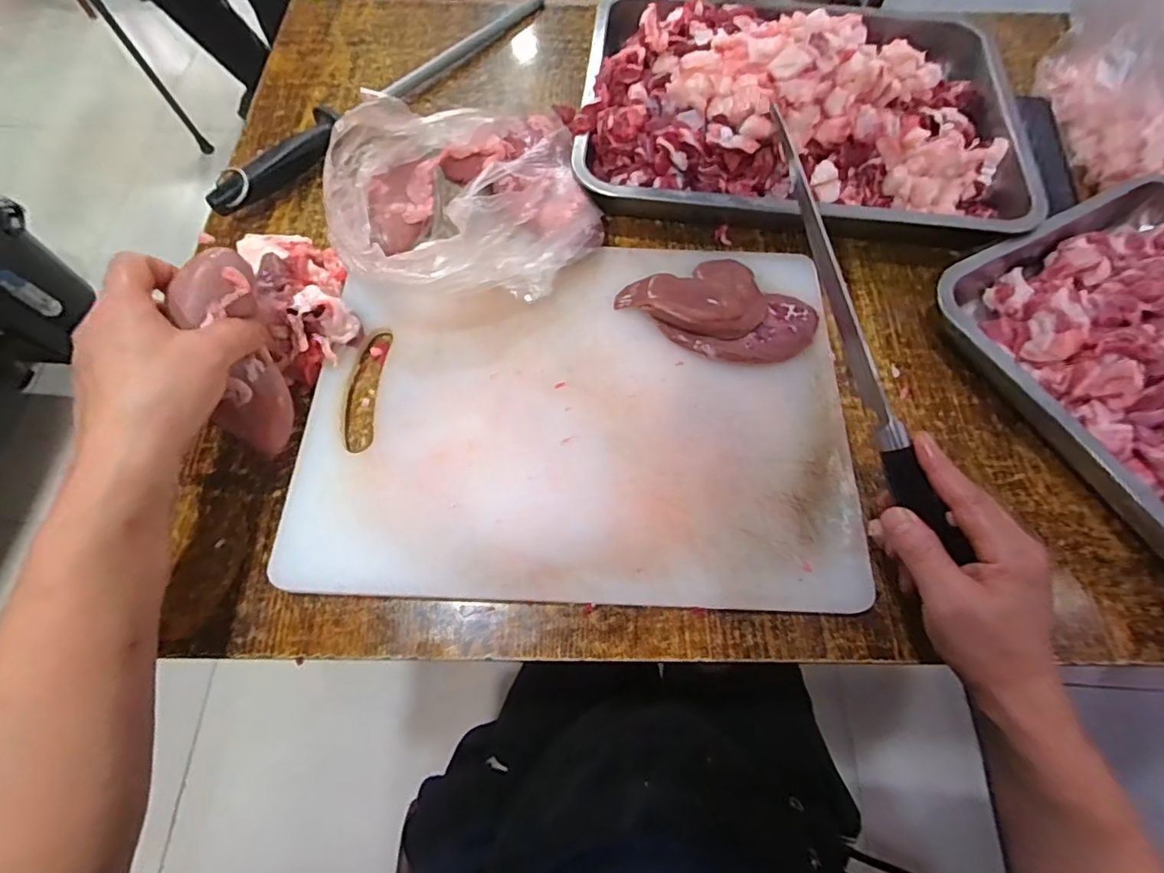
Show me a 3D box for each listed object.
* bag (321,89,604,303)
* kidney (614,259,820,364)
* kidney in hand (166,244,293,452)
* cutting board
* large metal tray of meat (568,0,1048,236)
[{"bbox_3d":[-0.088,-0.198,0.424,0.195,0.095,0.193,-8,67,-4],"label":"bag"},{"bbox_3d":[0.113,-0.105,0.424,0.136,0.019,0.097,37,72,14],"label":"kidney"},{"bbox_3d":[-0.223,-0.052,0.345,0.042,0.032,0.131,-9,108,-3],"label":"kidney in hand"},{"bbox_3d":[0.000,-0.028,0.391,0.380,0.017,0.277,2,65,2],"label":"cutting board"},{"bbox_3d":[0.198,-0.318,0.480,0.390,0.088,0.287,4,67,1],"label":"large metal tray of meat"}]

